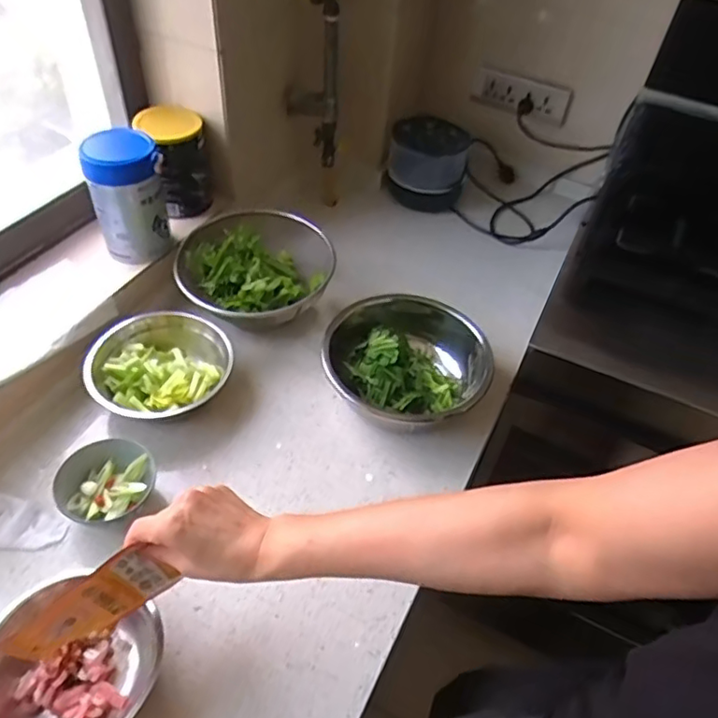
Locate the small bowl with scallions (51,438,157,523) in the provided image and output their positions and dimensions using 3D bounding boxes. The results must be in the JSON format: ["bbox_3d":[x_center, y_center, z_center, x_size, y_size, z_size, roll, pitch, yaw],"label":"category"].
[{"bbox_3d":[-0.304,0.152,0.721,0.100,0.056,0.100,3,48,-3],"label":"small bowl with scallions"}]

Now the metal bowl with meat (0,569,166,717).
[{"bbox_3d":[-0.278,0.297,0.573,0.144,0.072,0.152,3,48,-3],"label":"metal bowl with meat"}]

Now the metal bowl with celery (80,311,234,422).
[{"bbox_3d":[-0.273,0.013,0.828,0.187,0.086,0.159,-21,53,-23],"label":"metal bowl with celery"}]

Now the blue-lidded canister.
[{"bbox_3d":[-0.341,-0.236,0.893,0.097,0.175,0.108,-12,50,-15],"label":"blue-lidded canister"}]

